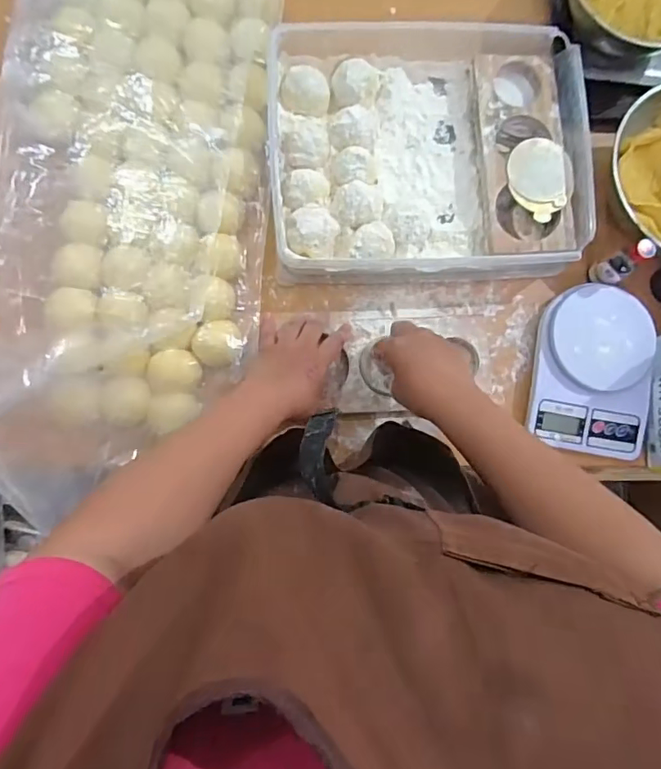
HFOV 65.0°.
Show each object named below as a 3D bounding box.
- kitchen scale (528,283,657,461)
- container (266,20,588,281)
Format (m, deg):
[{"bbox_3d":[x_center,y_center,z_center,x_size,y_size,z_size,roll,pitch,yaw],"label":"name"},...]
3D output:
[{"bbox_3d":[0.308,-0.017,0.604,0.136,0.031,0.190,8,81,-4],"label":"kitchen scale"},{"bbox_3d":[0.111,-0.288,0.614,0.357,0.062,0.319,-3,82,-6],"label":"container"}]

